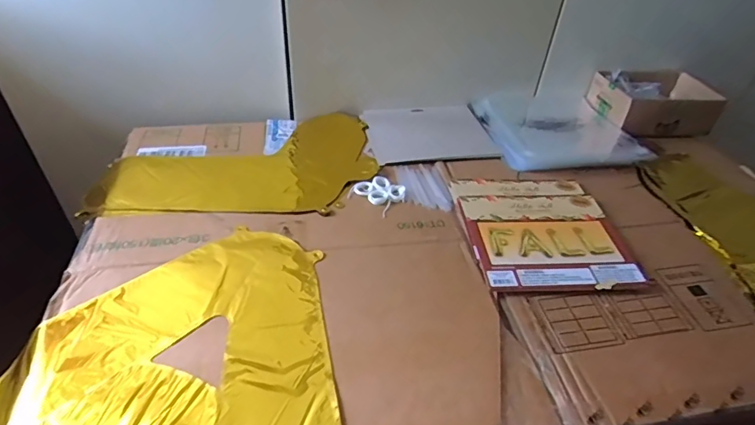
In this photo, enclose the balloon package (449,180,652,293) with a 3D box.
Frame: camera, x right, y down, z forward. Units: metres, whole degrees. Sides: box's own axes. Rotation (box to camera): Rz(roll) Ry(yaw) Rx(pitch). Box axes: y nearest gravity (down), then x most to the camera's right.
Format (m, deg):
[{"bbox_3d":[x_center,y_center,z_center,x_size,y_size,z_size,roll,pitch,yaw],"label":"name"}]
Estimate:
[{"bbox_3d":[0.217,0.017,0.606,0.203,0.014,0.209,-2,41,-7],"label":"balloon package"}]

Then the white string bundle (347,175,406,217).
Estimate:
[{"bbox_3d":[0.002,-0.029,0.642,0.068,0.009,0.064,28,46,26],"label":"white string bundle"}]

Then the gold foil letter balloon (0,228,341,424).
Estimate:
[{"bbox_3d":[-0.166,0.130,0.466,0.321,0.037,0.278,12,44,4],"label":"gold foil letter balloon"}]

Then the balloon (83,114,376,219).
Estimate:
[{"bbox_3d":[-0.205,-0.077,0.695,0.390,0.020,0.259,-3,41,-8],"label":"balloon"}]

